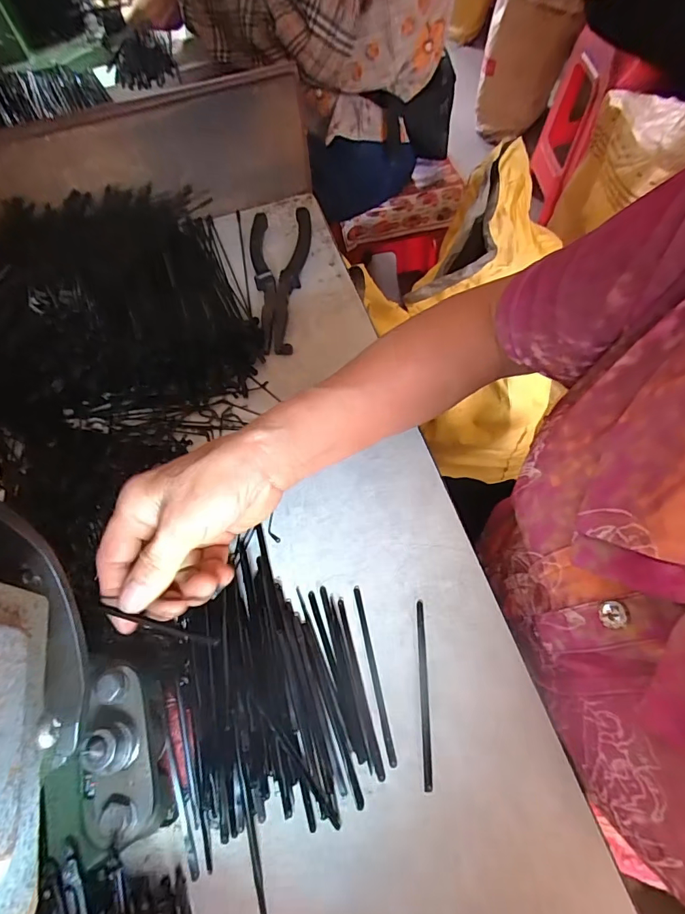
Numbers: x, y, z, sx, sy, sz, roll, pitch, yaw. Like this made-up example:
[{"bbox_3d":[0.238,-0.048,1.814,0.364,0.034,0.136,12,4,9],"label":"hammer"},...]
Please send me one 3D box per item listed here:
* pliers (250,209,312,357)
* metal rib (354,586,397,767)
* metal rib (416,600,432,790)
[{"bbox_3d":[-0.063,-0.177,0.443,0.057,0.029,0.180,1,58,-2],"label":"pliers"},{"bbox_3d":[0.019,0.131,0.281,0.005,0.004,0.100,-9,59,-7],"label":"metal rib"},{"bbox_3d":[0.049,0.138,0.272,0.004,0.006,0.099,2,58,-1],"label":"metal rib"}]

